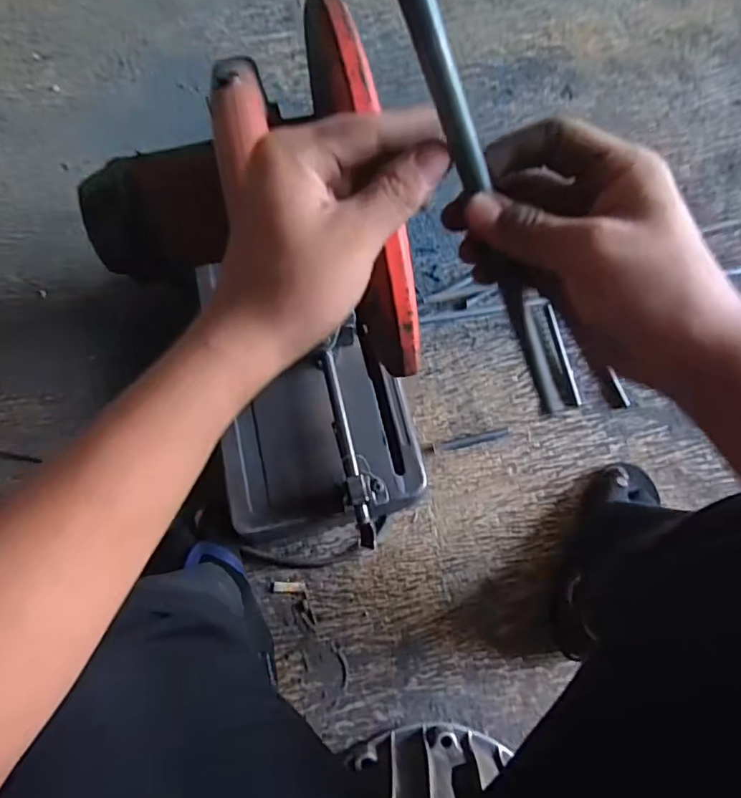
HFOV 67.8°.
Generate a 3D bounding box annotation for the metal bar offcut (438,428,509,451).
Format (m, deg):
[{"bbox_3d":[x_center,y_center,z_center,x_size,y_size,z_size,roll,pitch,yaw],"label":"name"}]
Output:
[{"bbox_3d":[0.148,0.059,0.794,0.104,0.009,0.015,-12,74,-5],"label":"metal bar offcut"}]

